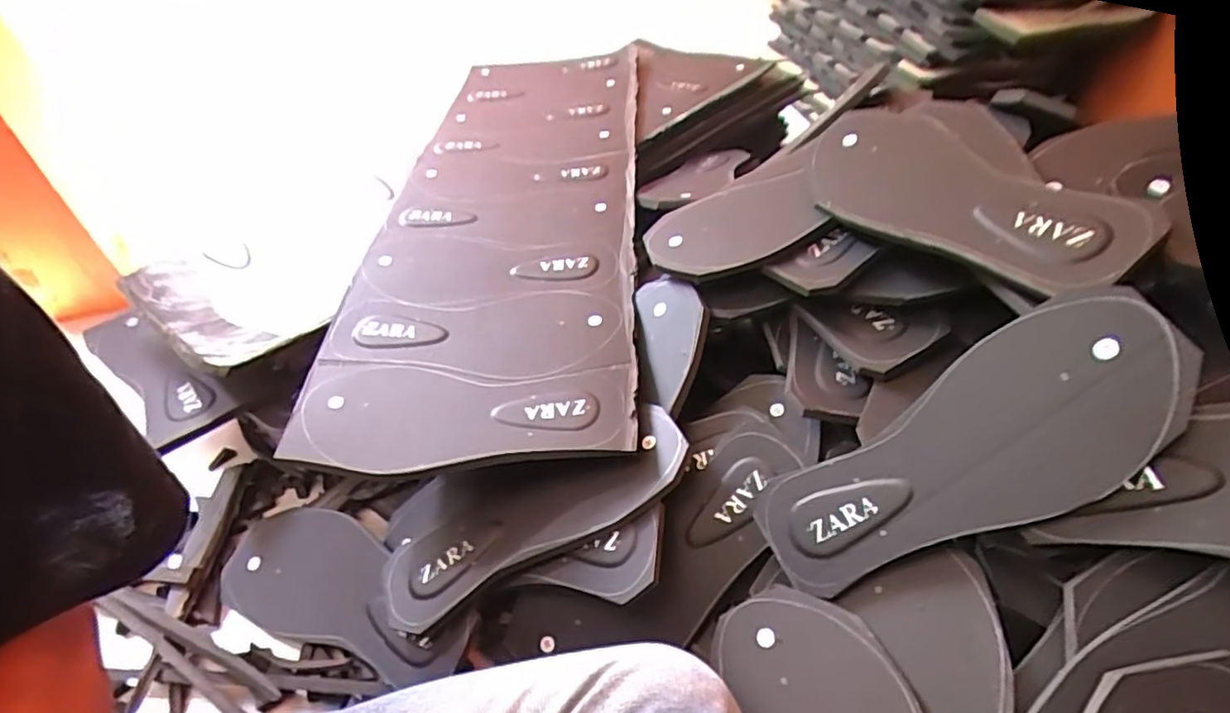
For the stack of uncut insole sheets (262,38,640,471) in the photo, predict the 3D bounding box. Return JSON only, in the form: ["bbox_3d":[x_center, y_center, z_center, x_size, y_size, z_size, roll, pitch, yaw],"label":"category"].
[{"bbox_3d":[-0.112,-0.170,0.684,0.267,0.027,0.696,-3,47,5],"label":"stack of uncut insole sheets"}]

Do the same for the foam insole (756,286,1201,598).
[{"bbox_3d":[0.202,0.064,0.373,0.248,0.006,0.093,-40,59,23],"label":"foam insole"}]

